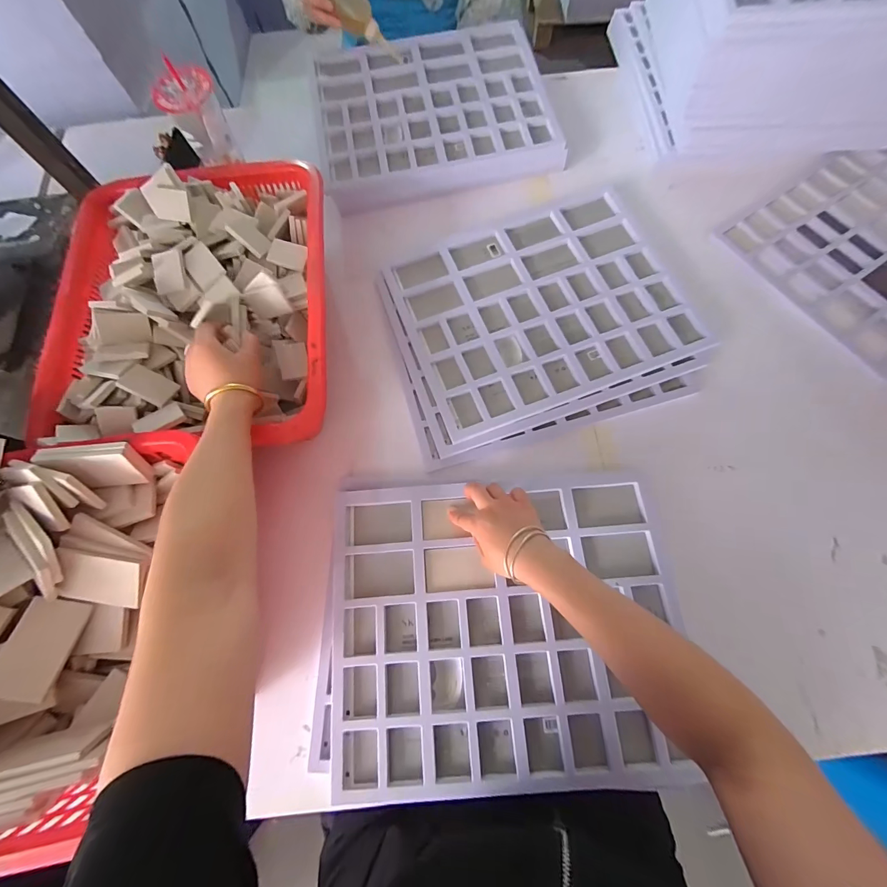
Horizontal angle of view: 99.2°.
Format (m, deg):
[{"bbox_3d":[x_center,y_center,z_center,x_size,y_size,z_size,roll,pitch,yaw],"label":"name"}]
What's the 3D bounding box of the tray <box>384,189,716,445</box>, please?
[{"bbox_3d":[0.152,-0.221,0.598,0.418,0.034,0.332,-20,72,-5],"label":"tray"}]

